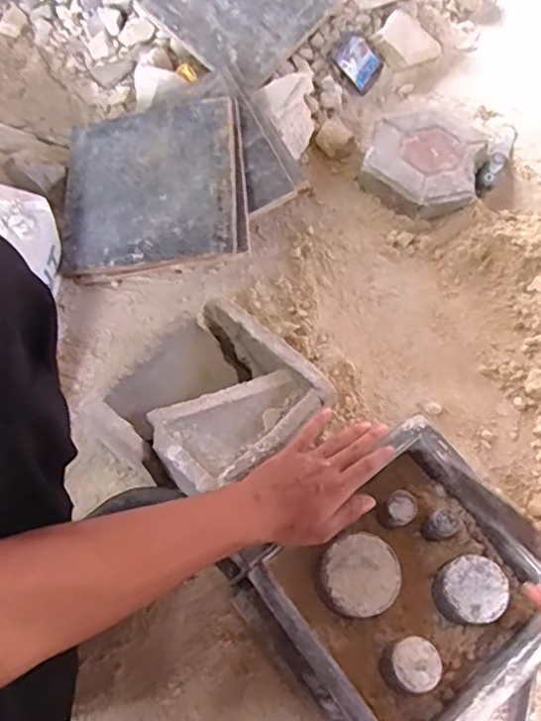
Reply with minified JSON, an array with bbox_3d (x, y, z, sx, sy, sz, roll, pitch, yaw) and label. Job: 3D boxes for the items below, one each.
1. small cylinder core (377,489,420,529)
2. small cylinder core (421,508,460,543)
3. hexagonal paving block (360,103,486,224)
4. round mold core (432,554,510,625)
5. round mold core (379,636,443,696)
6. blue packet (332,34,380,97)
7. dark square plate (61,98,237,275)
[{"bbox_3d":[0.131,0.154,0.594,0.033,0.042,0.031,1,66,-3],"label":"small cylinder core"},{"bbox_3d":[0.172,0.167,0.586,0.028,0.036,0.027,1,66,-3],"label":"small cylinder core"},{"bbox_3d":[0.236,-0.307,0.912,0.178,0.060,0.198,15,66,3],"label":"hexagonal paving block"},{"bbox_3d":[0.195,0.225,0.566,0.060,0.047,0.061,1,66,-3],"label":"round mold core"},{"bbox_3d":[0.128,0.282,0.533,0.046,0.049,0.043,1,66,-3],"label":"round mold core"},{"bbox_3d":[0.157,-0.519,1.014,0.067,0.009,0.082,-46,114,3],"label":"blue packet"},{"bbox_3d":[-0.179,-0.254,0.840,0.261,0.019,0.243,-5,78,10],"label":"dark square plate"}]

